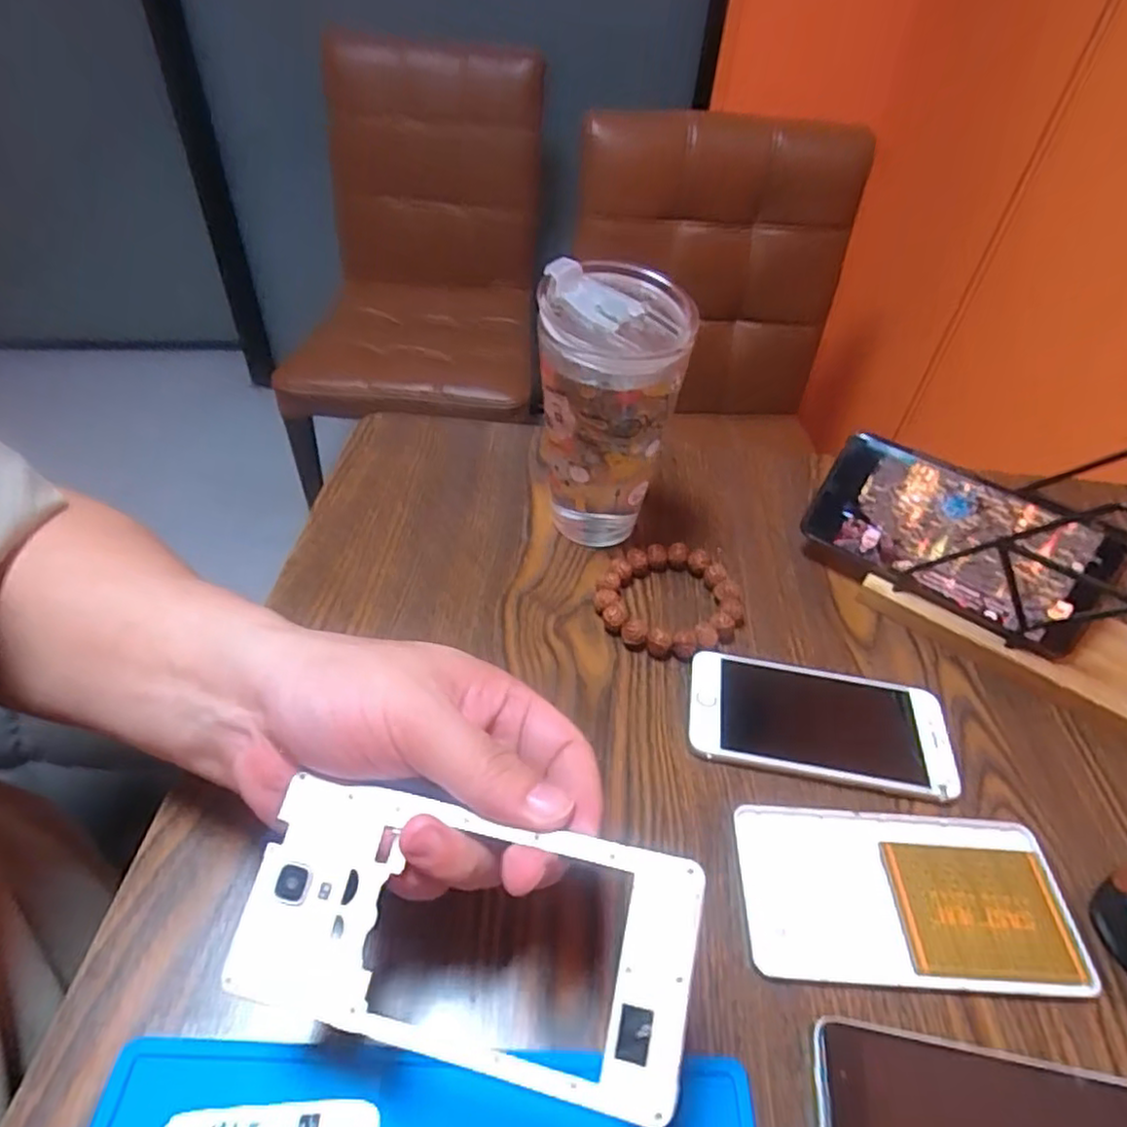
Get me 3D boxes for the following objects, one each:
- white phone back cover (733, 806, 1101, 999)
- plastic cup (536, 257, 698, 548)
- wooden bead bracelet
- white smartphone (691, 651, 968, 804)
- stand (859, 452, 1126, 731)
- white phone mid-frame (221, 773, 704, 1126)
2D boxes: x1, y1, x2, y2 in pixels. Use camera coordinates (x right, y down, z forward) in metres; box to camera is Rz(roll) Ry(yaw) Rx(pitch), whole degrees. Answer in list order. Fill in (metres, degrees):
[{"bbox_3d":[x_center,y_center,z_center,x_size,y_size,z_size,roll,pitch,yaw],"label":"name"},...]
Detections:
[{"bbox_3d":[0.153,0.148,0.304,0.143,0.005,0.072,4,45,-1],"label":"white phone back cover"},{"bbox_3d":[0.024,-0.086,0.414,0.079,0.158,0.080,3,45,-3],"label":"plastic cup"},{"bbox_3d":[0.064,0.022,0.411,0.083,0.016,0.079,3,45,-3],"label":"wooden bead bracelet"},{"bbox_3d":[0.136,0.084,0.363,0.134,0.009,0.067,10,45,4],"label":"white smartphone"},{"bbox_3d":[0.279,0.007,0.382,0.165,0.106,0.086,35,52,26],"label":"stand"},{"bbox_3d":[-0.031,0.113,0.210,0.140,0.005,0.067,9,67,10],"label":"white phone mid-frame"}]

